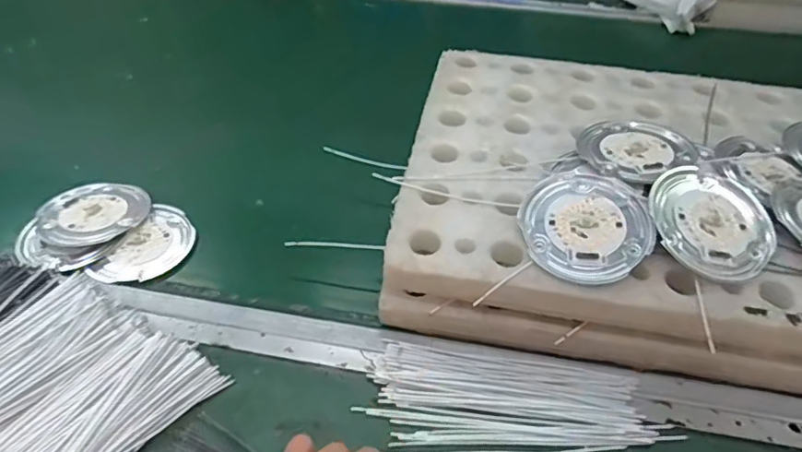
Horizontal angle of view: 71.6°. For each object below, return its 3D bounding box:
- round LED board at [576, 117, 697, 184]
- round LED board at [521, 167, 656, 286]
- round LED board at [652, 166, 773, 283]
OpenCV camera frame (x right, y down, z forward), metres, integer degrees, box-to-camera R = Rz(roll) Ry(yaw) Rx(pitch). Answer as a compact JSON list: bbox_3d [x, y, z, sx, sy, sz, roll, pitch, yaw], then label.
[{"bbox_3d":[0.221,-0.074,0.524,0.096,0.011,0.086,-25,50,-24],"label":"round LED board"},{"bbox_3d":[0.153,-0.002,0.462,0.103,0.008,0.101,-4,61,7],"label":"round LED board"},{"bbox_3d":[0.261,-0.005,0.464,0.110,0.014,0.104,3,61,-6],"label":"round LED board"}]

